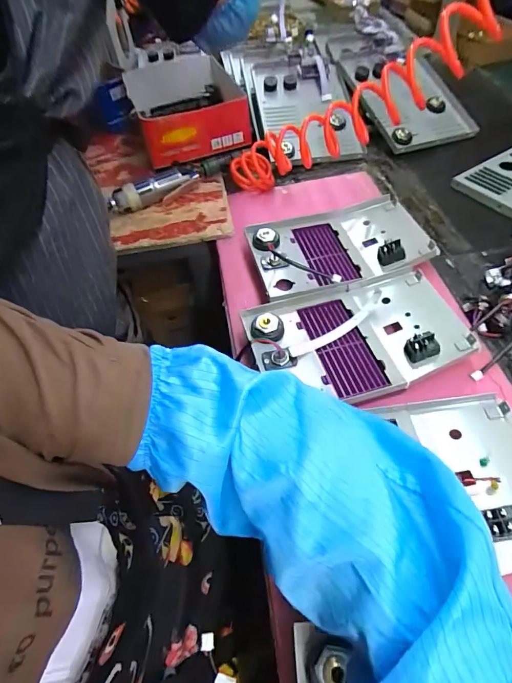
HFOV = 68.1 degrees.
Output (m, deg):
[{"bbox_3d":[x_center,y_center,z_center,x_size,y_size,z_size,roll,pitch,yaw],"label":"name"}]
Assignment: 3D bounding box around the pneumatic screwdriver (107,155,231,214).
[{"bbox_3d":[-0.142,-0.271,0.644,0.215,0.041,0.028,-32,57,-18],"label":"pneumatic screwdriver"}]

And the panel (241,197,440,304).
[{"bbox_3d":[0.112,-0.130,0.524,0.229,0.041,0.160,-14,53,-5],"label":"panel"}]

